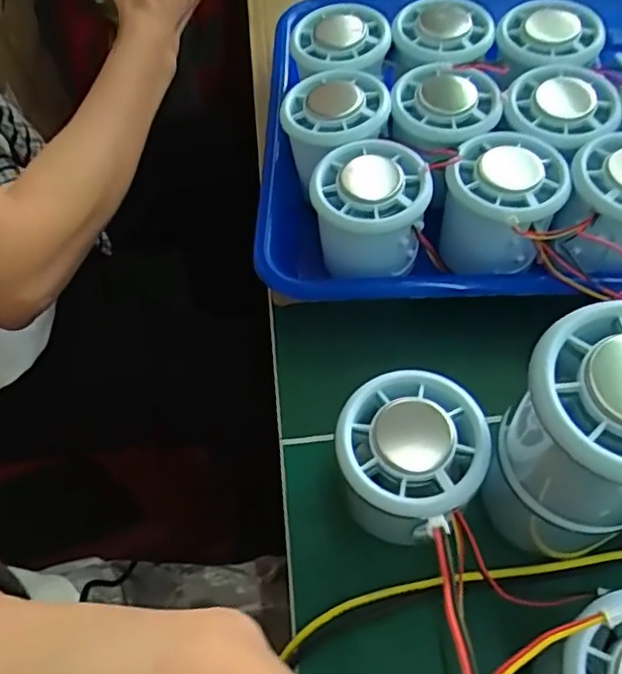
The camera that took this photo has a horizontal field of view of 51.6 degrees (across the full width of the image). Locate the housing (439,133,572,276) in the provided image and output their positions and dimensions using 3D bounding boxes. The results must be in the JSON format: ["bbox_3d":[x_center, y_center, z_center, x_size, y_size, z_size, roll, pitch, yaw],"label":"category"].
[{"bbox_3d":[0.092,-0.064,0.316,0.052,0.049,0.057,-1,59,2],"label":"housing"}]

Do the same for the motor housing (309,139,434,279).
[{"bbox_3d":[0.029,-0.062,0.319,0.053,0.049,0.049,1,59,3],"label":"motor housing"}]

